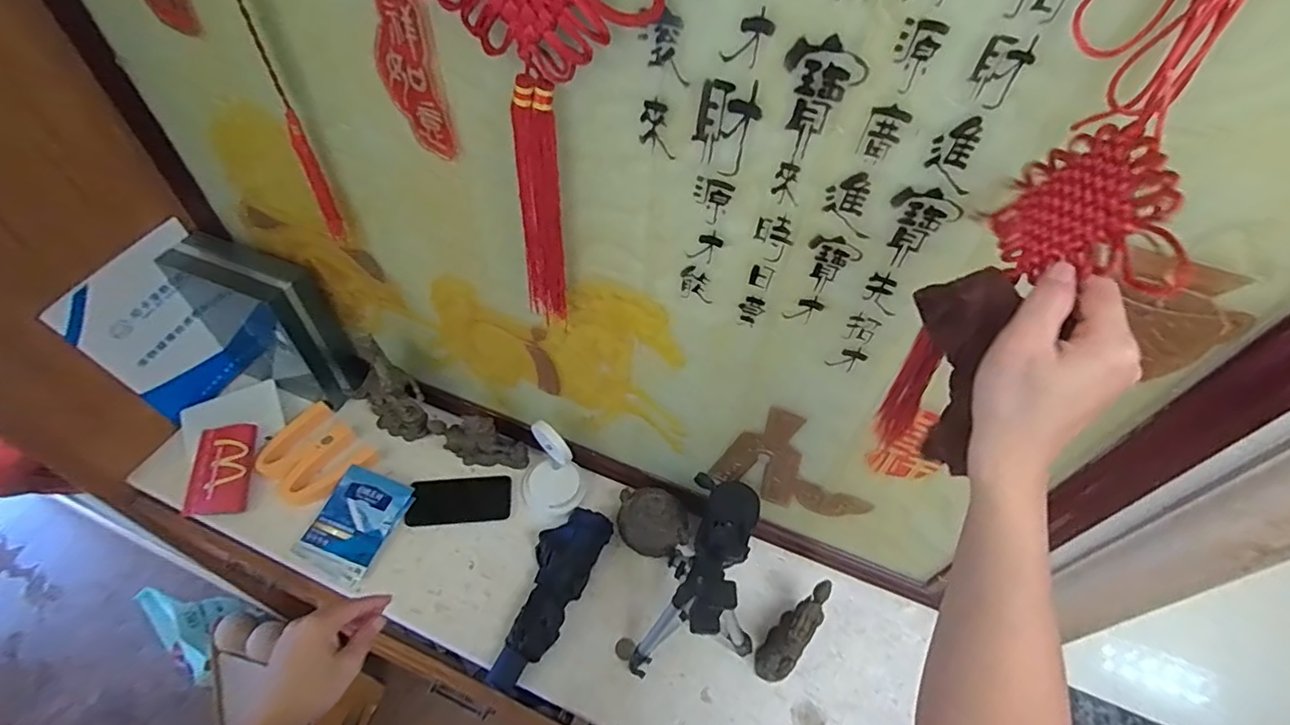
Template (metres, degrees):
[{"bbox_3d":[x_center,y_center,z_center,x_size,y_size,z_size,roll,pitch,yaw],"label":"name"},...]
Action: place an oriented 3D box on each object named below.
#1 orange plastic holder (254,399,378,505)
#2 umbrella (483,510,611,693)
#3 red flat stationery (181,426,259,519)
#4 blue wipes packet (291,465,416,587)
[{"bbox_3d":[-0.541,0.153,0.950,0.148,0.040,0.136,35,58,21],"label":"orange plastic holder"},{"bbox_3d":[-0.140,0.321,0.823,0.085,0.047,0.255,22,54,13],"label":"umbrella"},{"bbox_3d":[-0.658,0.166,0.905,0.087,0.015,0.134,1,80,-10],"label":"red flat stationery"},{"bbox_3d":[-0.436,0.238,0.874,0.110,0.035,0.151,19,53,10],"label":"blue wipes packet"}]

